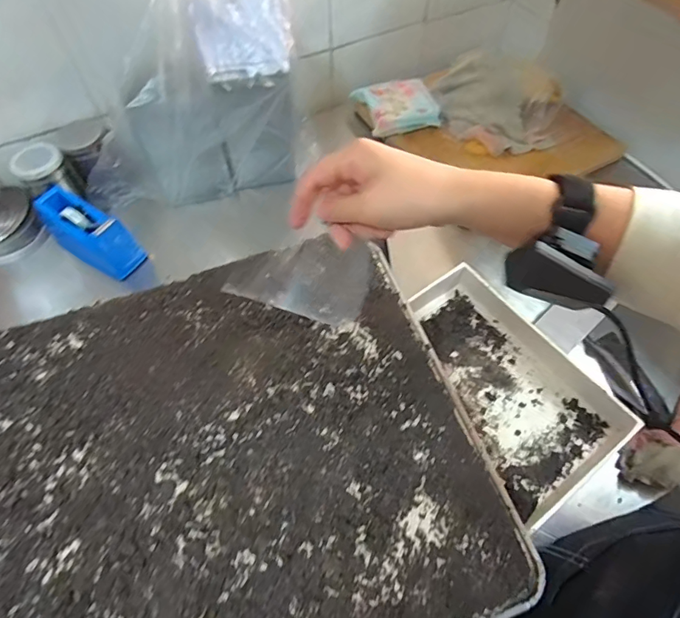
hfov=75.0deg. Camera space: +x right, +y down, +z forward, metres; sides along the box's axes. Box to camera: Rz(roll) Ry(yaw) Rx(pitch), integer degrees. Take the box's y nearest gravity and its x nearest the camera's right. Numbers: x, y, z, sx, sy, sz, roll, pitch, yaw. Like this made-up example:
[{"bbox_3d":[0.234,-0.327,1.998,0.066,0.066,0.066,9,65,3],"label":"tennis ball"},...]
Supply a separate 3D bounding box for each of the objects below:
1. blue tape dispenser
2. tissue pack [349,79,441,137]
[{"bbox_3d":[-0.367,-0.113,0.646,0.142,0.085,0.059,26,62,16],"label":"blue tape dispenser"},{"bbox_3d":[0.105,-0.365,0.794,0.131,0.026,0.119,-16,59,-9],"label":"tissue pack"}]

